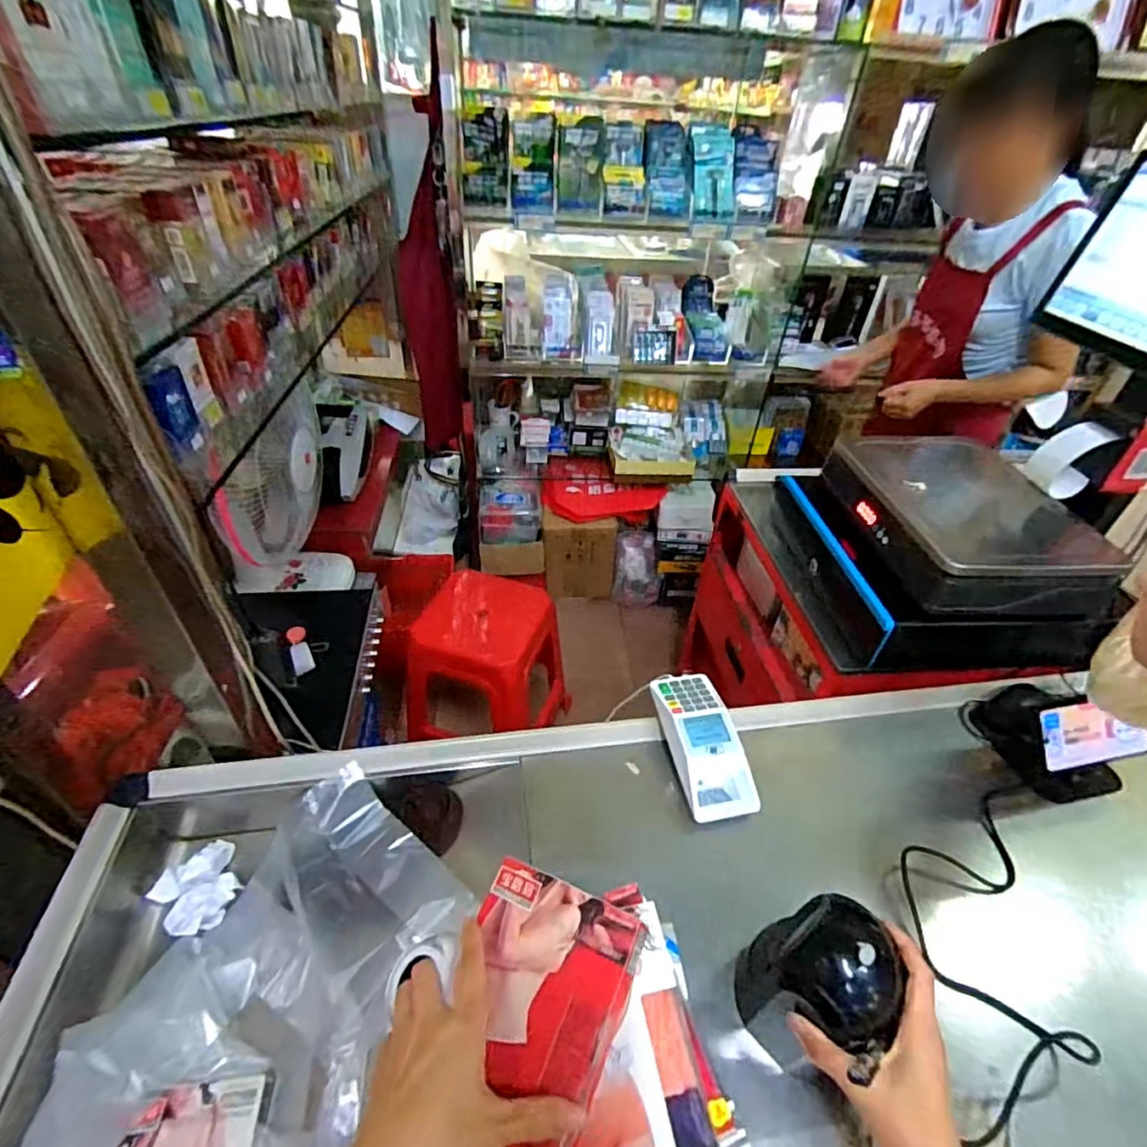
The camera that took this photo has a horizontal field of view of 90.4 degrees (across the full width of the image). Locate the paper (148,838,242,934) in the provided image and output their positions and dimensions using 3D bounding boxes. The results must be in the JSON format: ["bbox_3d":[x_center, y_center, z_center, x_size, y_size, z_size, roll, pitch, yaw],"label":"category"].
[{"bbox_3d":[-0.413,0.349,0.630,0.079,0.033,0.091,-31,52,-33],"label":"paper"}]

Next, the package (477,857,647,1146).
[{"bbox_3d":[-0.033,0.297,0.384,0.119,0.025,0.164,8,51,31],"label":"package"}]

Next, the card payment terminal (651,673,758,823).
[{"bbox_3d":[0.155,0.207,0.707,0.080,0.058,0.186,-7,42,-12],"label":"card payment terminal"}]

